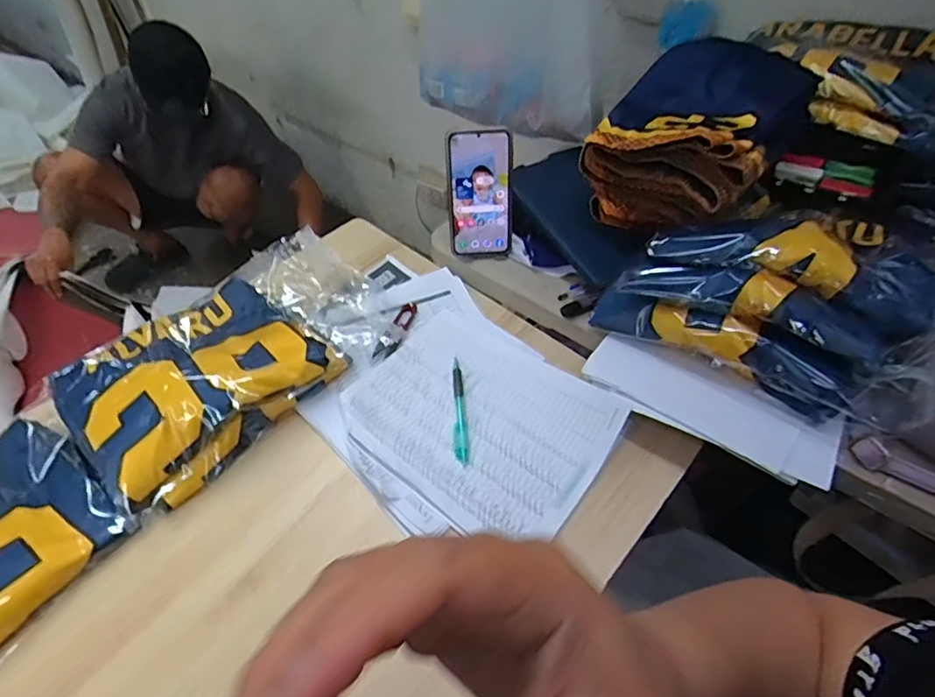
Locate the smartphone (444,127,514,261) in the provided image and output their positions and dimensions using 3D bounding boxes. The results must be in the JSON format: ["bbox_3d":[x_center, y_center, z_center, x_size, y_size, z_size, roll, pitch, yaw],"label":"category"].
[{"bbox_3d":[0.017,-0.196,0.698,0.083,0.163,0.018,-2,31,3],"label":"smartphone"}]

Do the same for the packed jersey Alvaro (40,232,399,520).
[{"bbox_3d":[-0.260,-0.001,0.622,0.197,0.059,0.352,41,57,20],"label":"packed jersey Alvaro"}]

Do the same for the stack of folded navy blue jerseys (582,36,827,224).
[{"bbox_3d":[0.274,-0.248,0.664,0.195,0.155,0.251,26,53,25],"label":"stack of folded navy blue jerseys"}]

